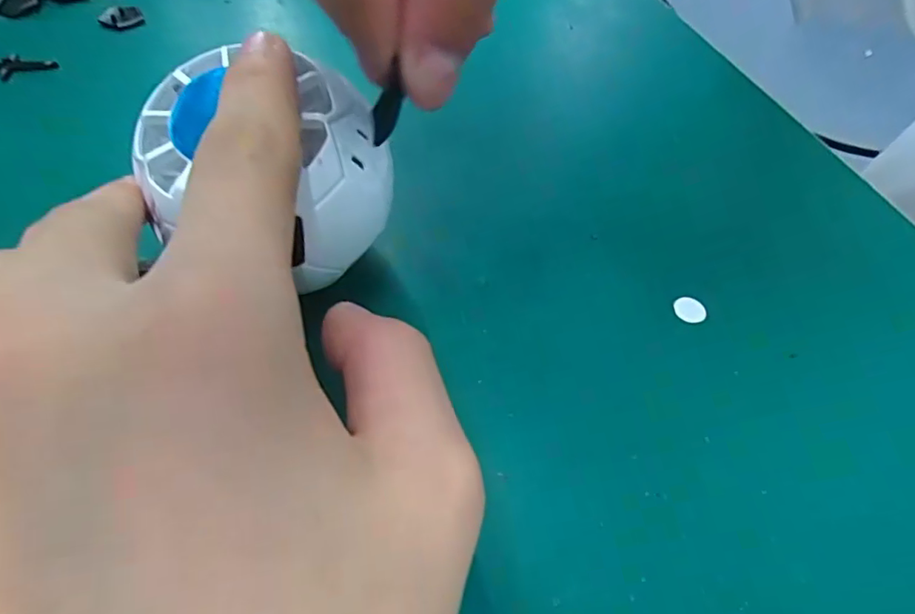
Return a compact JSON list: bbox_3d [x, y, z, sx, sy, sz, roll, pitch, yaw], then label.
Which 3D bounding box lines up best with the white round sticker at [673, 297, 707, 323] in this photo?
[{"bbox_3d":[0.072,0.001,0.172,0.009,0.004,0.009,-3,56,4],"label":"white round sticker"}]

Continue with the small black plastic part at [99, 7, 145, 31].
[{"bbox_3d":[-0.158,-0.137,0.262,0.018,0.007,0.014,-24,57,-19],"label":"small black plastic part"}]

